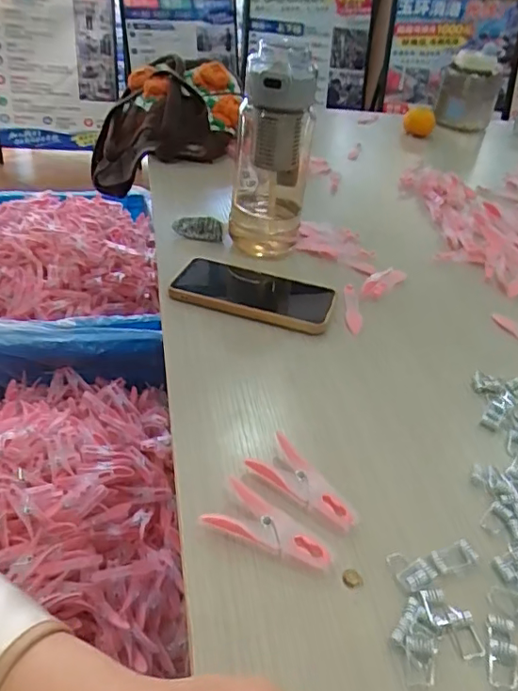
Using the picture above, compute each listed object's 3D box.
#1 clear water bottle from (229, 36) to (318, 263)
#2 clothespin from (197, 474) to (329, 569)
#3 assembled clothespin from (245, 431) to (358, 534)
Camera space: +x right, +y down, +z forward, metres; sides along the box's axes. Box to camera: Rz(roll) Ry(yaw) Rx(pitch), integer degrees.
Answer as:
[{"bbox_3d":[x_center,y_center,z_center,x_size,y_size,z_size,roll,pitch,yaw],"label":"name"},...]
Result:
[{"bbox_3d":[0.016,-0.204,0.583,0.078,0.205,0.079,6,37,-1],"label":"clear water bottle"},{"bbox_3d":[0.006,0.110,0.325,0.076,0.011,0.036,25,41,23],"label":"clothespin"},{"bbox_3d":[0.031,0.089,0.354,0.035,0.009,0.077,-28,49,-37],"label":"assembled clothespin"}]

